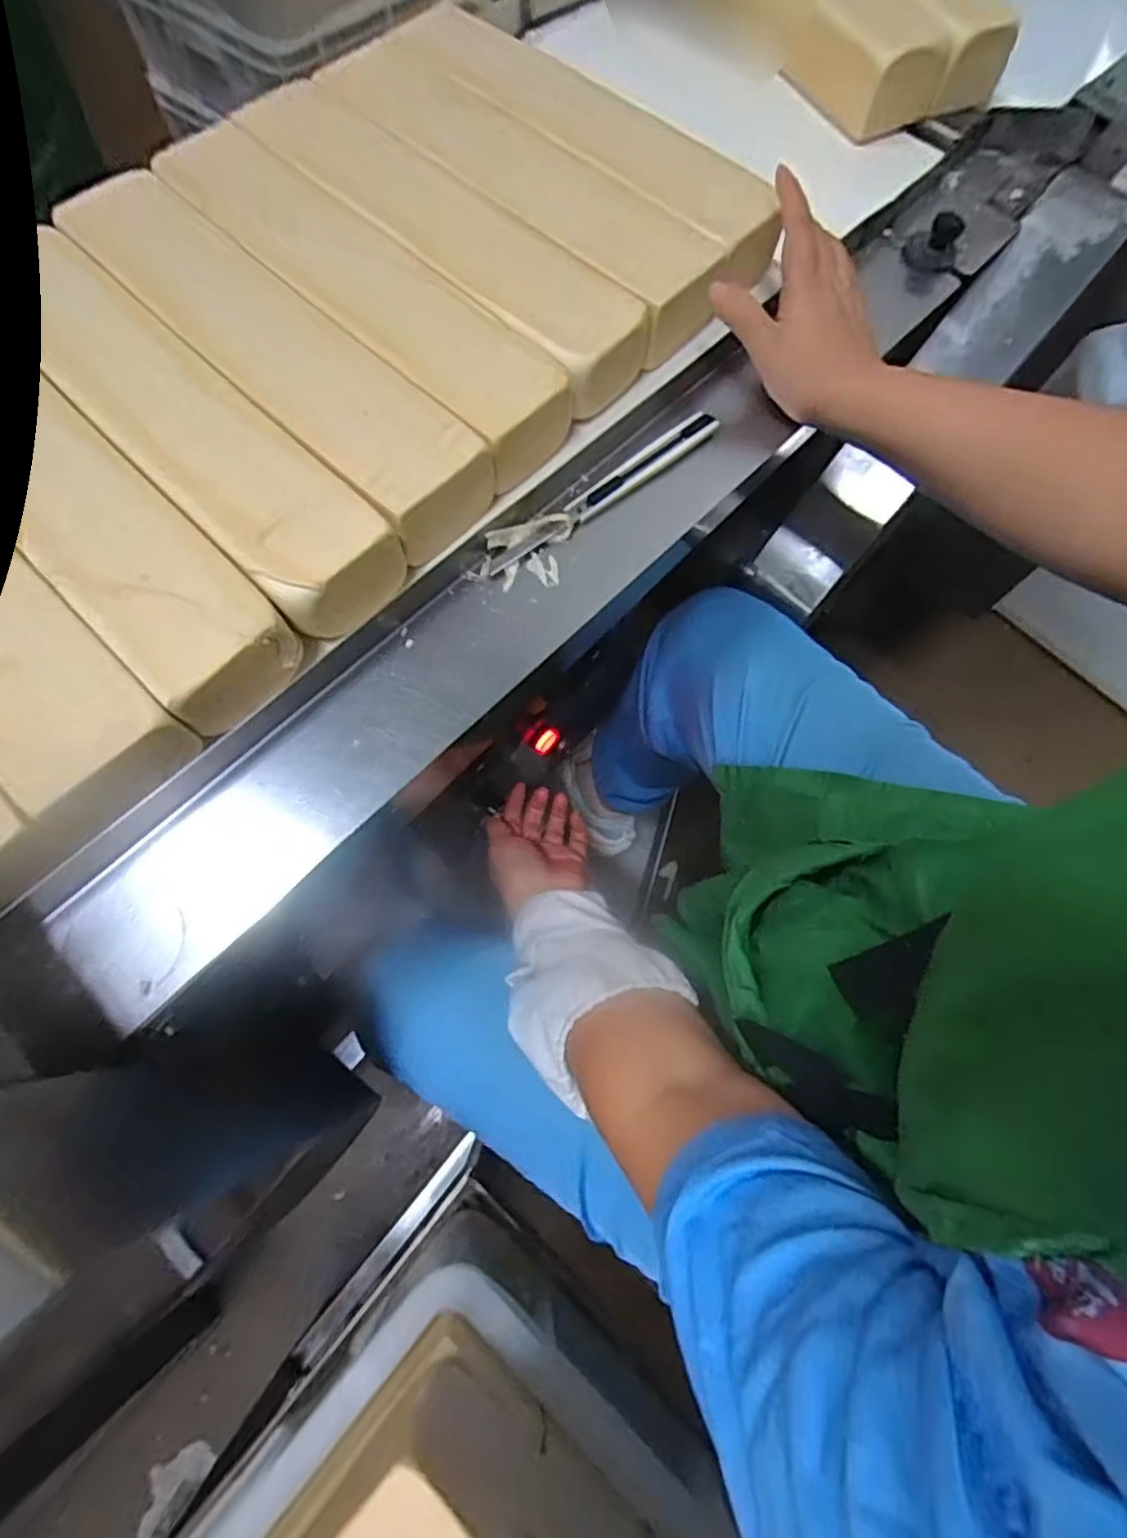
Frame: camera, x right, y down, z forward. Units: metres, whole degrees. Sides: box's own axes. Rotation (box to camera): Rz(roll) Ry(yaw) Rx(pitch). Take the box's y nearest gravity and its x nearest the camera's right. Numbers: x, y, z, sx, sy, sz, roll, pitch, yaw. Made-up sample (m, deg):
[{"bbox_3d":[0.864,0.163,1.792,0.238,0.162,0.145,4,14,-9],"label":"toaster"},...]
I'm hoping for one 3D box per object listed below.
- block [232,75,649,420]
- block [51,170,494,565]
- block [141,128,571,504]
[{"bbox_3d":[-0.085,-0.375,0.465,0.356,0.049,0.083,44,77,11],"label":"block"},{"bbox_3d":[-0.190,-0.272,0.426,0.355,0.051,0.078,43,76,10],"label":"block"},{"bbox_3d":[-0.138,-0.328,0.452,0.349,0.057,0.075,44,77,11],"label":"block"}]

